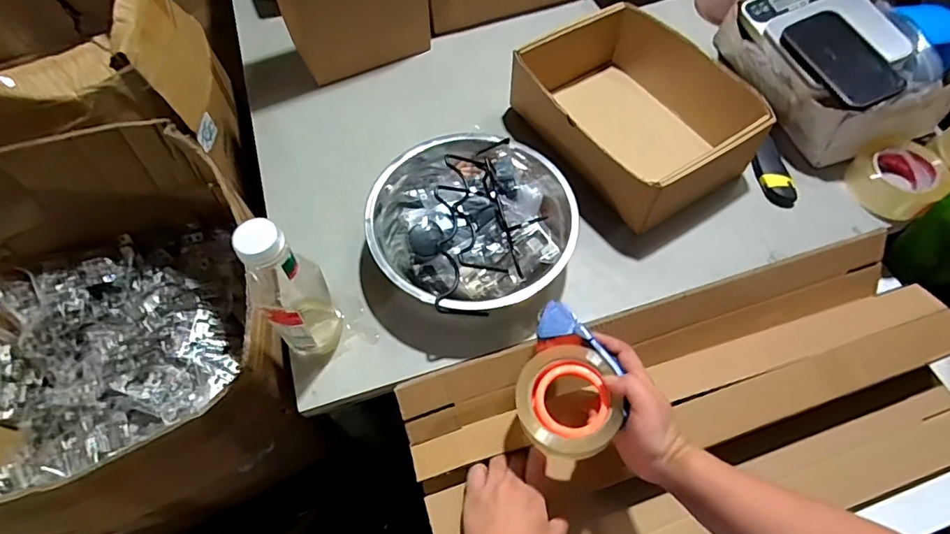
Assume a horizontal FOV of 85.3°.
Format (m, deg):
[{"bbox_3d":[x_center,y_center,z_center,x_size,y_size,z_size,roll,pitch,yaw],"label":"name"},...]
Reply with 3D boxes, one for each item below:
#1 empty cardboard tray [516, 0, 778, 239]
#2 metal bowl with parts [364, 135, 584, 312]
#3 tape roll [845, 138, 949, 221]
[{"bbox_3d":[0.221,-0.217,0.727,0.244,0.104,0.292,-34,66,-18],"label":"empty cardboard tray"},{"bbox_3d":[-0.005,-0.060,0.635,0.241,0.072,0.238,0,60,0],"label":"metal bowl with parts"},{"bbox_3d":[0.583,-0.124,0.704,0.114,0.044,0.104,0,60,0],"label":"tape roll"}]

